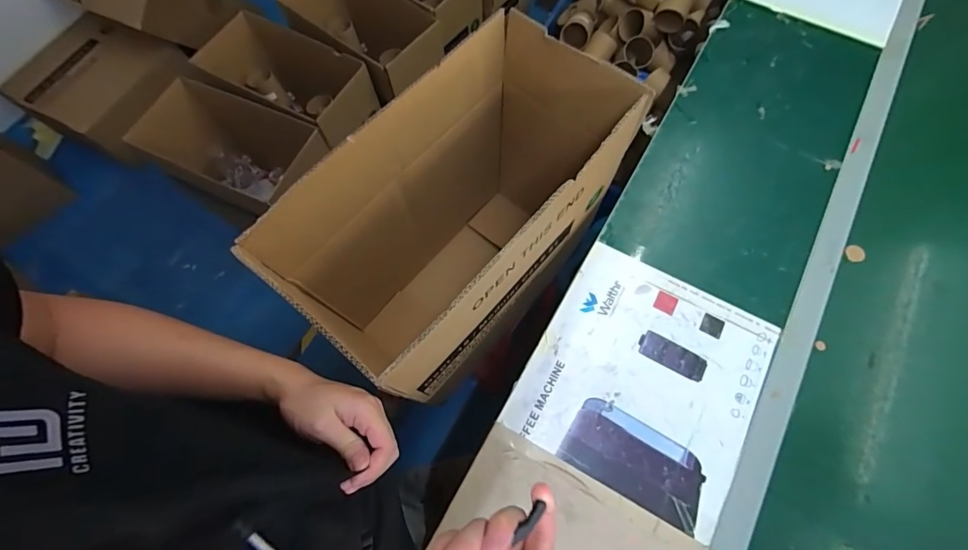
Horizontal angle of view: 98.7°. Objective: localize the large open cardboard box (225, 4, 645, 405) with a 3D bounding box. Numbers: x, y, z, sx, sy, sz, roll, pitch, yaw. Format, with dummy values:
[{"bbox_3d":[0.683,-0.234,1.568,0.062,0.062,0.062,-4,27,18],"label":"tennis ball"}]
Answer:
[{"bbox_3d":[-0.028,-0.057,0.709,0.256,0.474,0.489,40,75,15],"label":"large open cardboard box"}]

